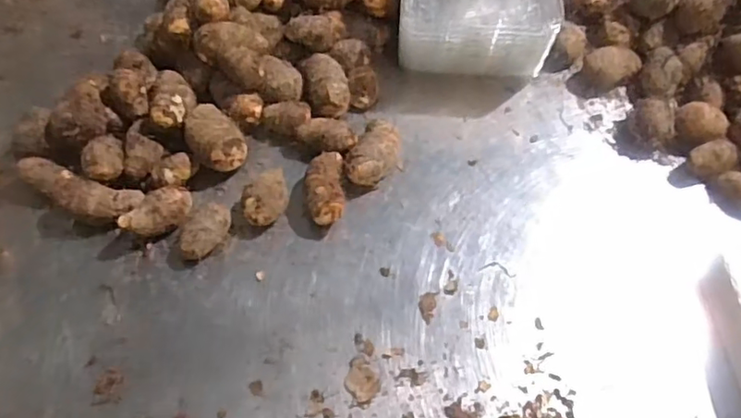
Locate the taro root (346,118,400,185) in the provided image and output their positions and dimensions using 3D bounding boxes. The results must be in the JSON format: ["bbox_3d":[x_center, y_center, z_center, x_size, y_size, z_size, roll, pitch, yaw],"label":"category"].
[{"bbox_3d":[0.007,-0.060,0.648,0.046,0.041,0.078,21,61,12],"label":"taro root"}]

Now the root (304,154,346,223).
[{"bbox_3d":[-0.048,-0.019,0.629,0.041,0.044,0.080,-3,59,-2],"label":"root"}]

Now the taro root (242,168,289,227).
[{"bbox_3d":[-0.109,-0.011,0.621,0.045,0.052,0.055,-8,59,-5],"label":"taro root"}]

